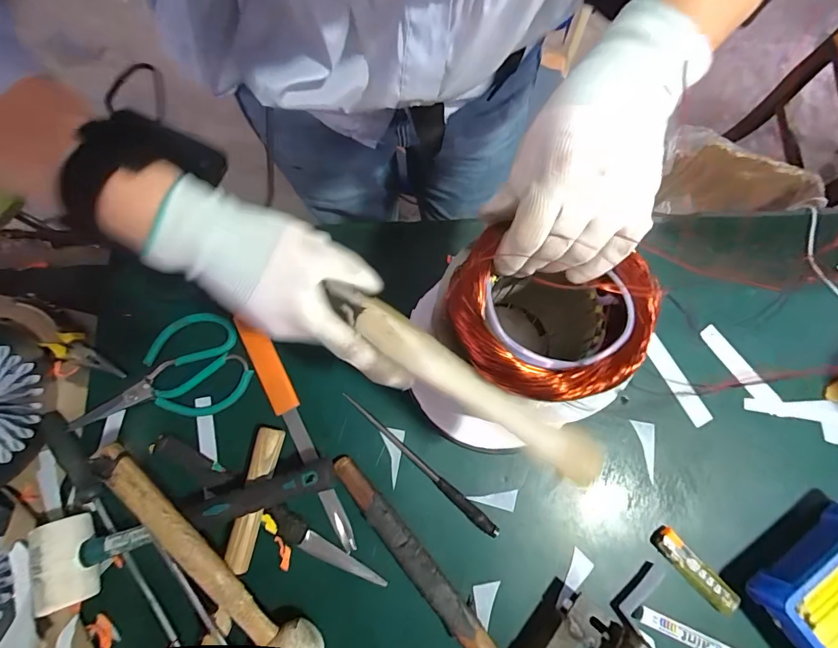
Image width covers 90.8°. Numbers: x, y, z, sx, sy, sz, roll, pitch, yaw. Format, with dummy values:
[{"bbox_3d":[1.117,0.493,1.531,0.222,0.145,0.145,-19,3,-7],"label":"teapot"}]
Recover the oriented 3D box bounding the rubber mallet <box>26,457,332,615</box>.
[{"bbox_3d":[-0.216,0.192,0.386,0.284,0.049,0.072,-14,75,-4],"label":"rubber mallet"}]

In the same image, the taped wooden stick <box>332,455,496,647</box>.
[{"bbox_3d":[-0.008,0.226,0.402,0.026,0.019,0.227,-38,78,-10],"label":"taped wooden stick"}]

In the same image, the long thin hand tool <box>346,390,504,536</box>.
[{"bbox_3d":[0.000,0.144,0.430,0.204,0.009,0.014,41,78,10],"label":"long thin hand tool"}]

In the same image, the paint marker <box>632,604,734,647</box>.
[{"bbox_3d":[0.269,0.299,0.383,0.141,0.020,0.017,23,76,6],"label":"paint marker"}]

